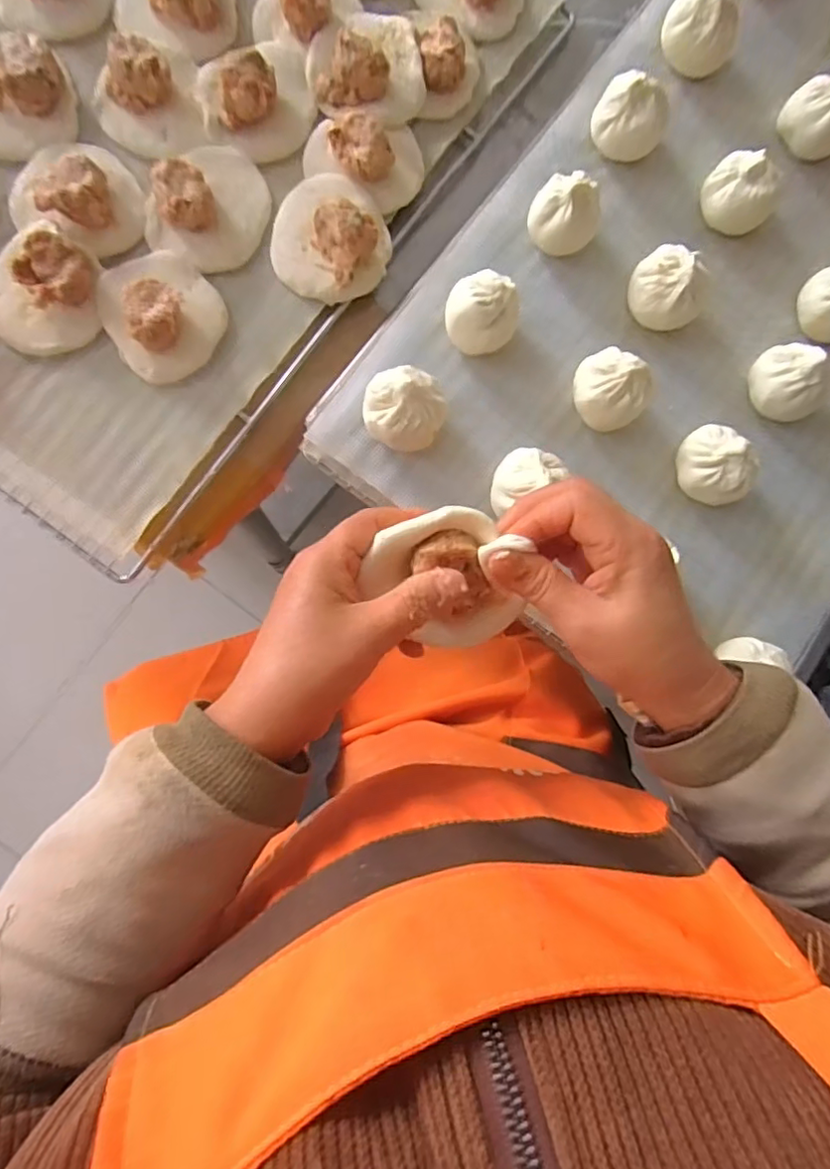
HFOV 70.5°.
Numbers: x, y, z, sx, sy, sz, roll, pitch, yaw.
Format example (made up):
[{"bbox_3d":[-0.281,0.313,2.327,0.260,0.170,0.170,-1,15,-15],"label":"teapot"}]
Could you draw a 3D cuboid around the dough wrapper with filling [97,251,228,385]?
[{"bbox_3d":[-0.180,-0.195,0.412,0.080,0.030,0.084,0,85,-6],"label":"dough wrapper with filling"}]

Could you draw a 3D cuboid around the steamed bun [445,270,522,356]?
[{"bbox_3d":[0.045,-0.185,0.412,0.049,0.048,0.045,0,85,-6],"label":"steamed bun"}]

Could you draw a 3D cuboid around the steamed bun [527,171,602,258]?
[{"bbox_3d":[0.109,-0.268,0.427,0.051,0.047,0.049,0,85,-6],"label":"steamed bun"}]

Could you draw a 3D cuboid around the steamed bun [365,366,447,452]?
[{"bbox_3d":[-0.008,-0.116,0.400,0.052,0.052,0.051,0,85,-6],"label":"steamed bun"}]

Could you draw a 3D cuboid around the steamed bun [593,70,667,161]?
[{"bbox_3d":[0.158,-0.342,0.437,0.052,0.045,0.042,29,83,-3],"label":"steamed bun"}]

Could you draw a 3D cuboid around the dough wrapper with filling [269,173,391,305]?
[{"bbox_3d":[-0.062,-0.262,0.428,0.086,0.026,0.091,-11,86,-7],"label":"dough wrapper with filling"}]

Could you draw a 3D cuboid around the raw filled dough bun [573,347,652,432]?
[{"bbox_3d":[0.135,-0.136,0.419,0.051,0.047,0.045,44,82,-1],"label":"raw filled dough bun"}]

